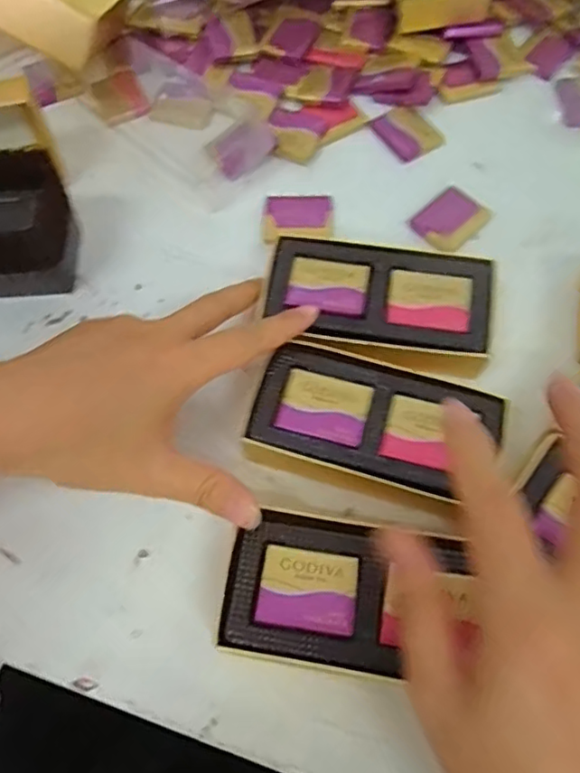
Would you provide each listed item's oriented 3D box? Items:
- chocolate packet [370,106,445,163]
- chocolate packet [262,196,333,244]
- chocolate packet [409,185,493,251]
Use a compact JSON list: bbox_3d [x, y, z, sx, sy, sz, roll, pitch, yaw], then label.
[{"bbox_3d":[0.074,-0.161,0.383,0.031,0.006,0.039,-37,71,-14],"label":"chocolate packet"},{"bbox_3d":[0.005,-0.100,0.357,0.041,0.004,0.032,0,66,1],"label":"chocolate packet"},{"bbox_3d":[0.095,-0.099,0.355,0.042,0.004,0.032,-41,71,-15],"label":"chocolate packet"}]

